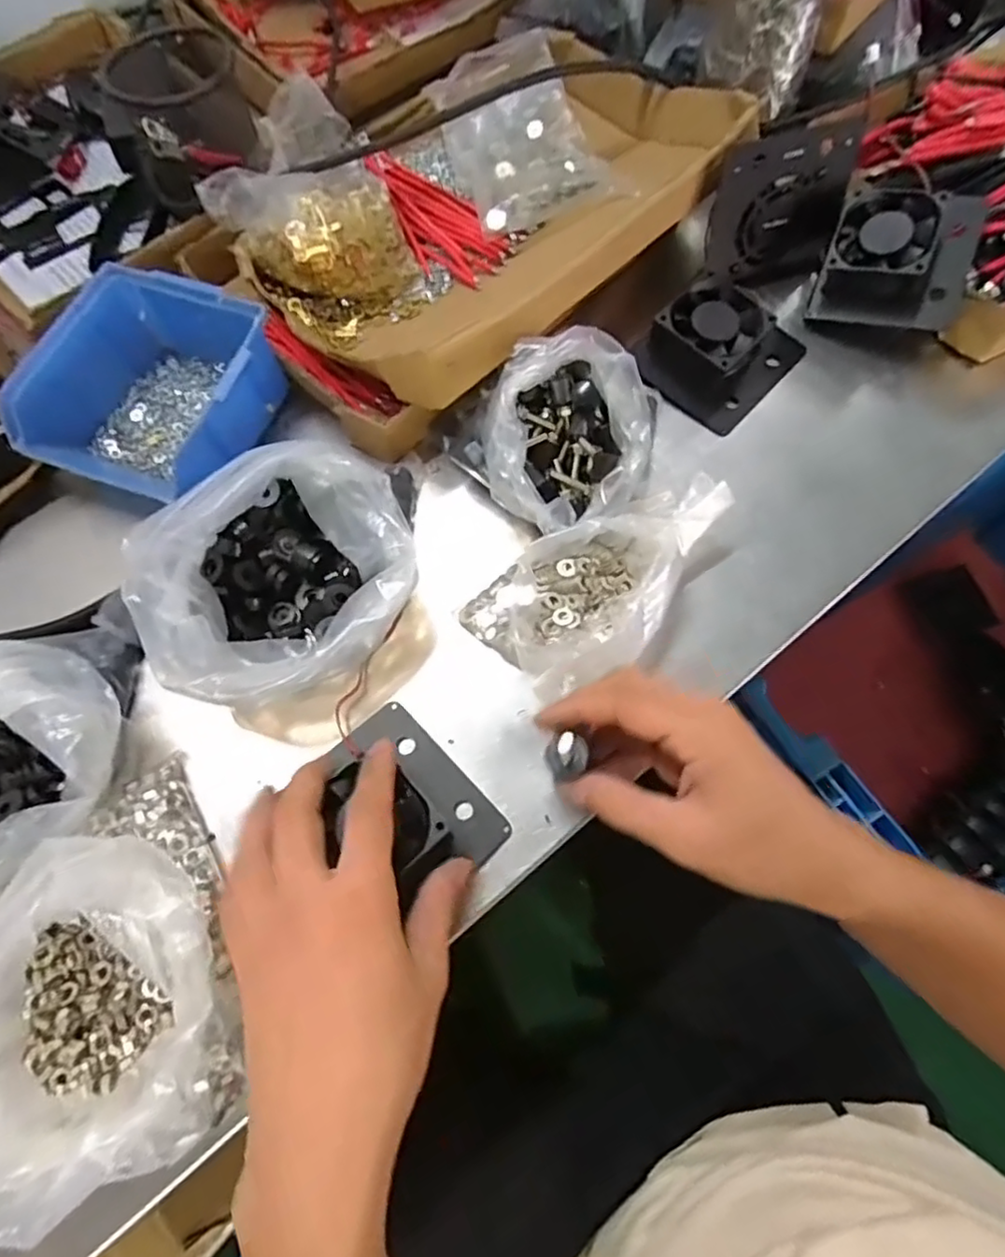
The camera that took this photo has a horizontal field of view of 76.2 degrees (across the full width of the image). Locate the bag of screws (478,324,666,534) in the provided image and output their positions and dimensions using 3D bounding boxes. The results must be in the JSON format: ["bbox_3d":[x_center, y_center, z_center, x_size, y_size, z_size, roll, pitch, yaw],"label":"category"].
[{"bbox_3d":[0.041,-0.115,0.378,0.098,0.069,0.121,10,69,6],"label":"bag of screws"}]

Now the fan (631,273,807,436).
[{"bbox_3d":[0.147,-0.190,0.427,0.081,0.035,0.097,41,76,16],"label":"fan"}]

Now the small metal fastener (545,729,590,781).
[{"bbox_3d":[0.030,0.061,0.302,0.018,0.014,0.019,-18,69,-5],"label":"small metal fastener"}]

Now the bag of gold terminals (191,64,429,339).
[{"bbox_3d":[-0.132,-0.283,0.442,0.115,0.058,0.150,-28,70,-8],"label":"bag of gold terminals"}]

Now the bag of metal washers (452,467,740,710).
[{"bbox_3d":[0.064,-0.024,0.361,0.159,0.045,0.091,-30,70,-9],"label":"bag of metal washers"}]

